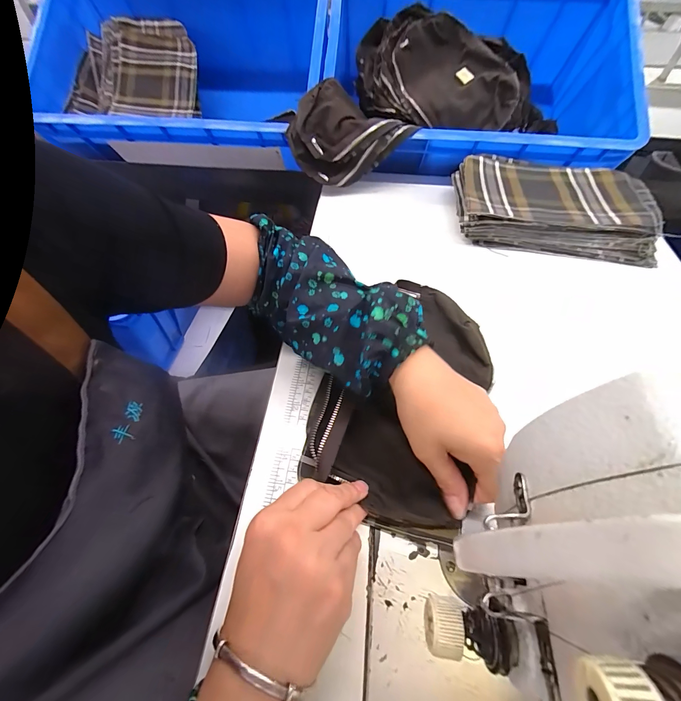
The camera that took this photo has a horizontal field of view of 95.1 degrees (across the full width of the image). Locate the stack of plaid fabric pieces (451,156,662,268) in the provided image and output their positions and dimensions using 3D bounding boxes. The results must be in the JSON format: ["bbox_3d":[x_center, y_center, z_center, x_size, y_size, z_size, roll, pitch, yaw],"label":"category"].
[{"bbox_3d":[0.318,-0.225,0.483,0.278,0.053,0.173,13,57,9],"label":"stack of plaid fabric pieces"}]

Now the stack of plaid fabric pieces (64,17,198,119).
[{"bbox_3d":[-0.407,-0.557,0.624,0.227,0.031,0.193,3,87,-2],"label":"stack of plaid fabric pieces"}]

